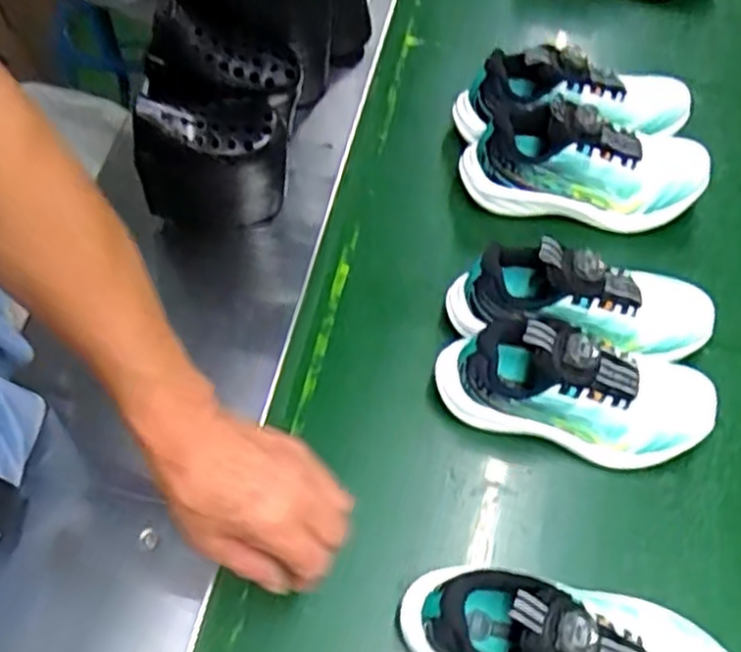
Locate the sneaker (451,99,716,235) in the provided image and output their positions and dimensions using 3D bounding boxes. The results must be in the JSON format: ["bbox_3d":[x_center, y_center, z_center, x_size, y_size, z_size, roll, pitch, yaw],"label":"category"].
[{"bbox_3d":[0.209,-0.154,0.750,0.231,0.117,0.085,5,62,2],"label":"sneaker"}]

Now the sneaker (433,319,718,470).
[{"bbox_3d":[0.169,0.051,0.633,0.224,0.119,0.093,10,62,5],"label":"sneaker"}]

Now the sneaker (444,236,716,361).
[{"bbox_3d":[0.183,-0.021,0.661,0.224,0.099,0.086,4,62,2],"label":"sneaker"}]

